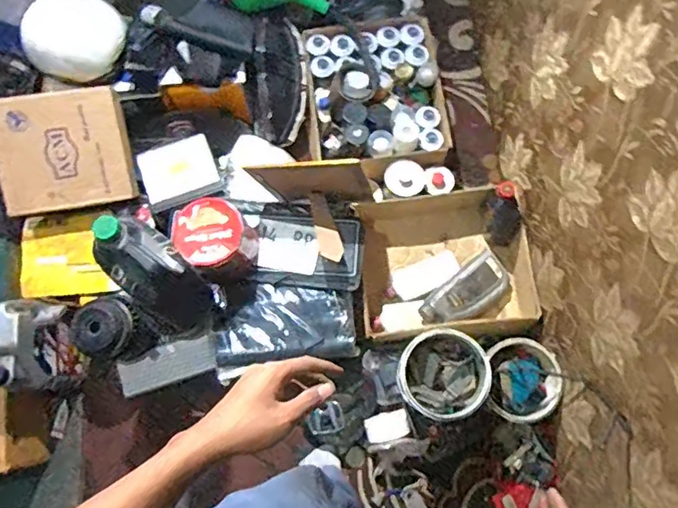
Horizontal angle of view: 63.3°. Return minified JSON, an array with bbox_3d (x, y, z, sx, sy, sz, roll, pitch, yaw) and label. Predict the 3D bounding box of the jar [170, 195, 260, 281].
[{"bbox_3d":[-0.277,-0.029,1.258,0.153,0.185,0.151,0,76,1],"label":"jar"}]

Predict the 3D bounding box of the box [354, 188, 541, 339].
[{"bbox_3d":[0.266,0.035,1.438,0.419,0.237,0.357,-1,76,1],"label":"box"}]

